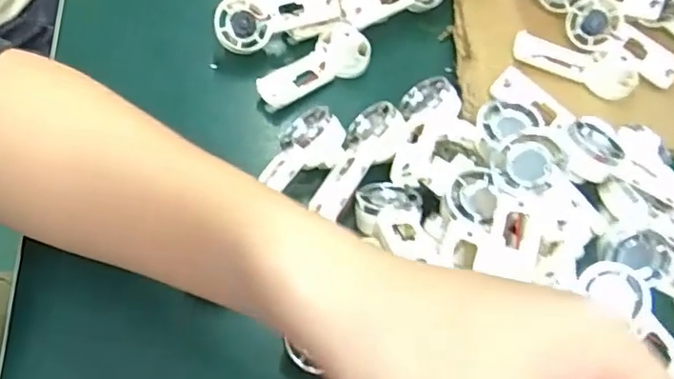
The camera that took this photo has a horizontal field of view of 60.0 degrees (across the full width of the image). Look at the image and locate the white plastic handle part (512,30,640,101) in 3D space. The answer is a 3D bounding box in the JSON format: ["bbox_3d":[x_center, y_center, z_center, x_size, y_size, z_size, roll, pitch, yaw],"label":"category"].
[{"bbox_3d":[0.178,-0.094,0.438,0.093,0.021,0.029,19,59,3],"label":"white plastic handle part"}]

